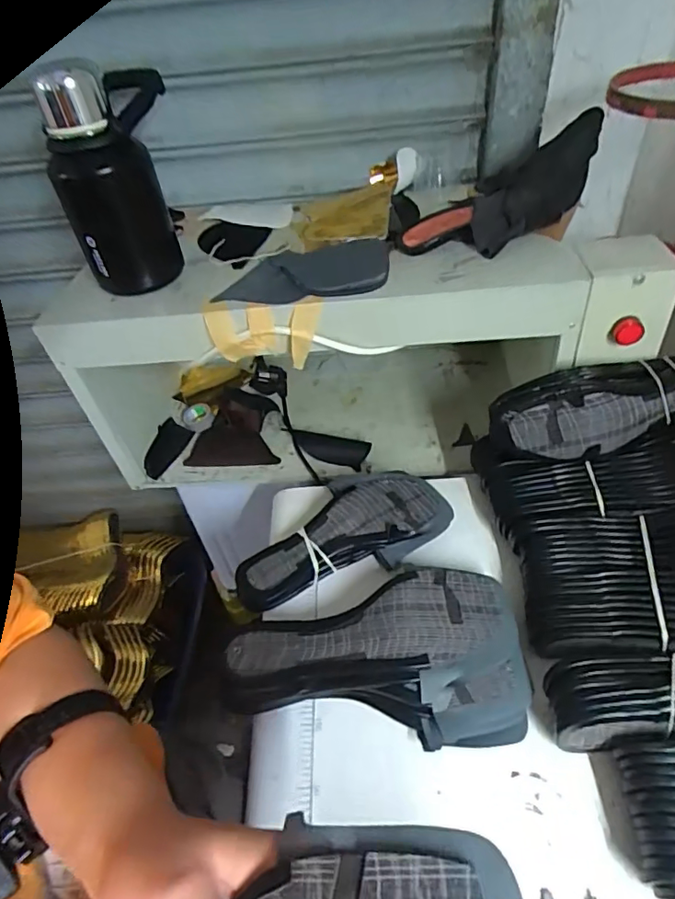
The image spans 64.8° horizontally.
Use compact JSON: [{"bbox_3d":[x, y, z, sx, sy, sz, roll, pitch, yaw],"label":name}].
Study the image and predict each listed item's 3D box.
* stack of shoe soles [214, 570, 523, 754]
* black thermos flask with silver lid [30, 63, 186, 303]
[{"bbox_3d":[0.033,0.187,0.484,0.270,0.053,0.150,-5,46,2],"label":"stack of shoe soles"},{"bbox_3d":[-0.233,-0.287,0.573,0.101,0.199,0.110,-4,46,3],"label":"black thermos flask with silver lid"}]

